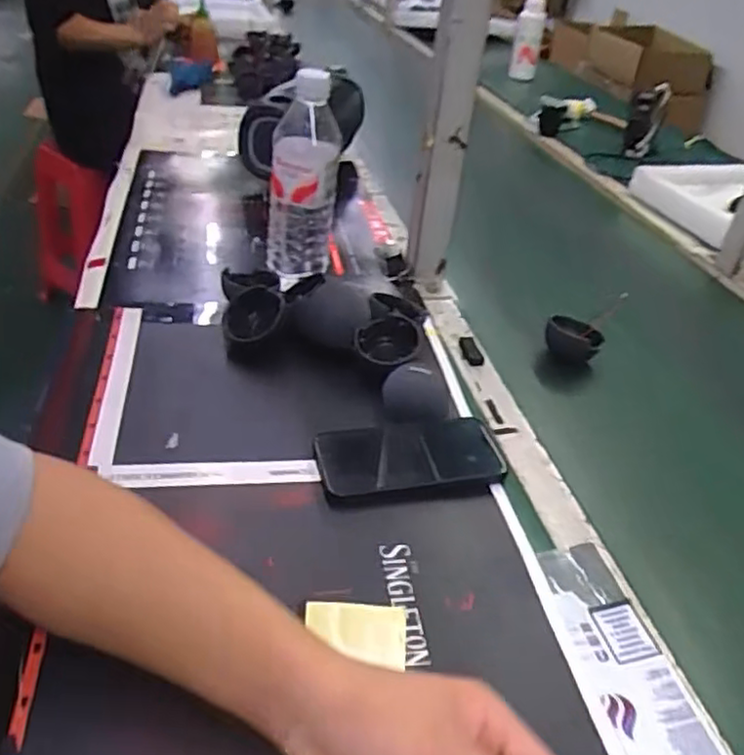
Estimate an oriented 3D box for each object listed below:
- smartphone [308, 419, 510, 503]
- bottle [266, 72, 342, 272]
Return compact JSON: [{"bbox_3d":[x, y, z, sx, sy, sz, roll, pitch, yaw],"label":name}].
[{"bbox_3d":[0.029,0.061,0.545,0.146,0.013,0.075,-5,39,-15],"label":"smartphone"},{"bbox_3d":[-0.072,-0.190,0.703,0.070,0.218,0.058,0,37,-8],"label":"bottle"}]

